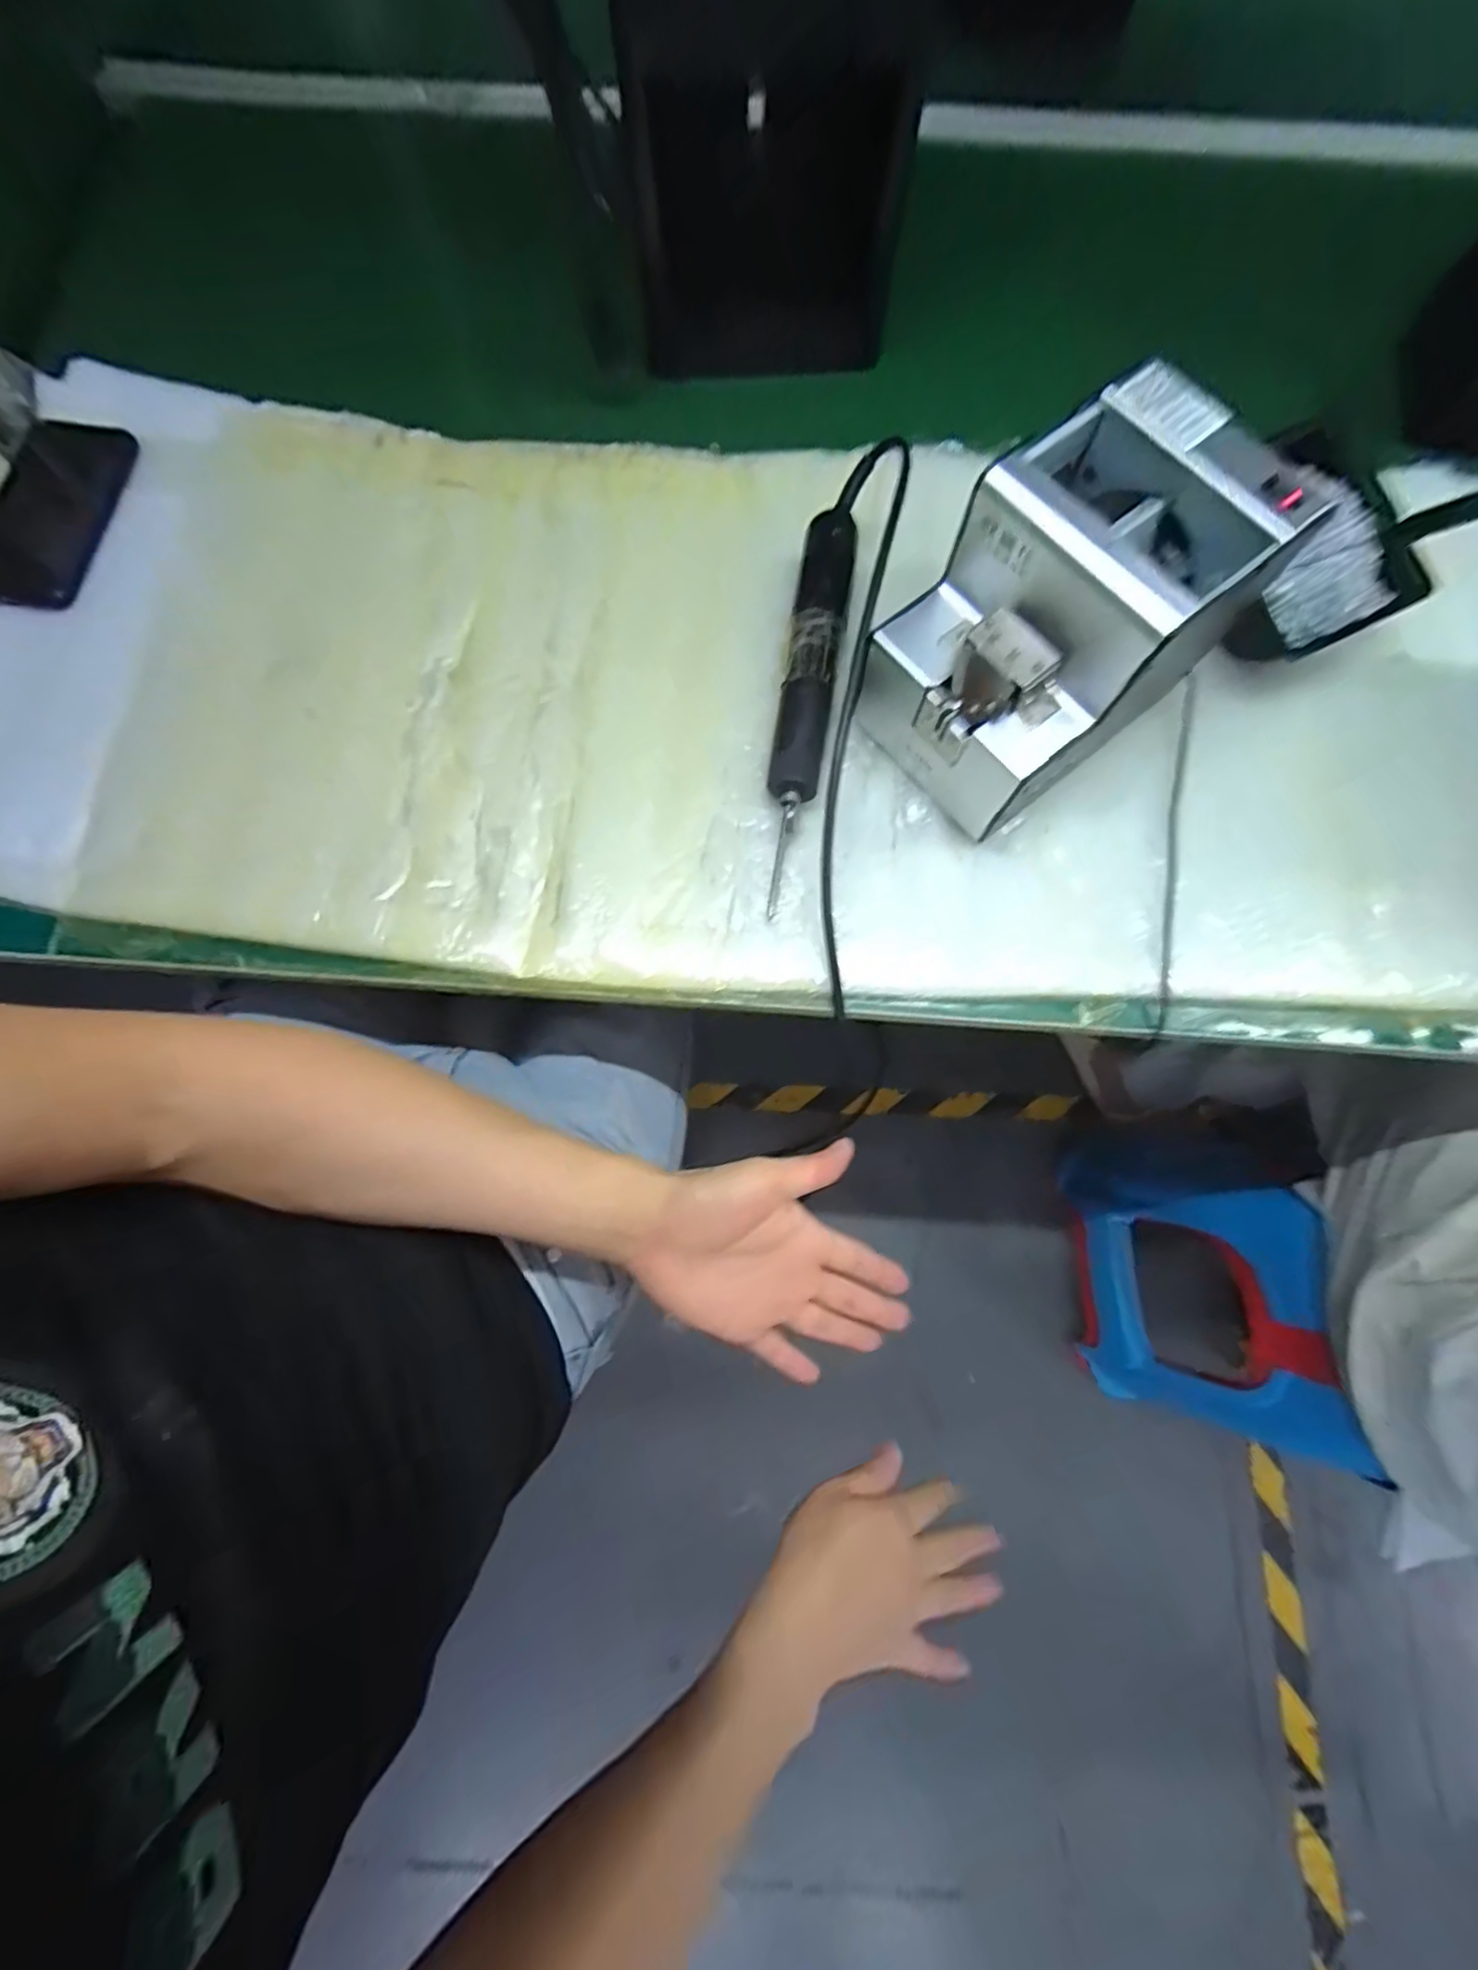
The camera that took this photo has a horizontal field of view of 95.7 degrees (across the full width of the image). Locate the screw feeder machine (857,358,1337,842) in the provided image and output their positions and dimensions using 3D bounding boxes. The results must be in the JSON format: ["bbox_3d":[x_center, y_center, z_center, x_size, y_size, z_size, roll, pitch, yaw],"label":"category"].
[{"bbox_3d":[0.180,-0.207,0.386,0.172,0.143,0.133,-34,78,-8],"label":"screw feeder machine"}]

